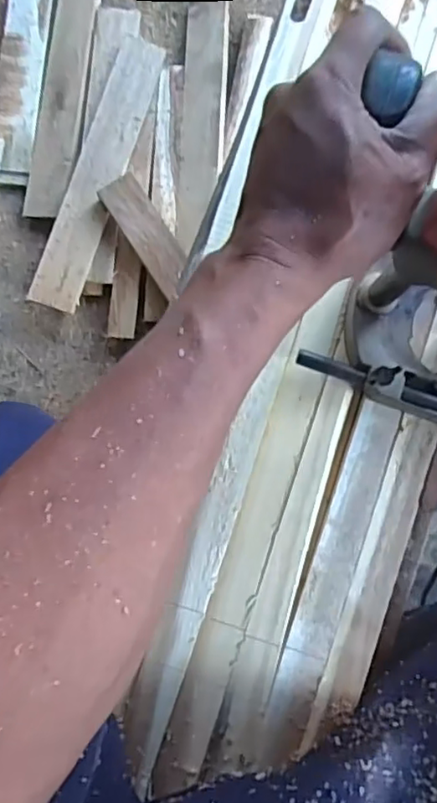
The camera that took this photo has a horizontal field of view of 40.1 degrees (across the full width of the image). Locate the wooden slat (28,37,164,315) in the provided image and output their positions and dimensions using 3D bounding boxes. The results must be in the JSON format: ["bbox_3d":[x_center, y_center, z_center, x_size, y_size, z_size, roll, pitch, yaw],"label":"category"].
[{"bbox_3d":[-0.187,-0.363,0.941,0.073,0.017,0.455,18,83,-4],"label":"wooden slat"}]

